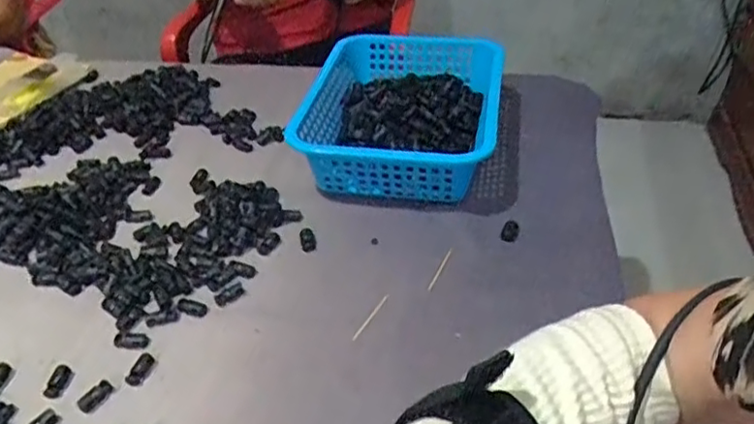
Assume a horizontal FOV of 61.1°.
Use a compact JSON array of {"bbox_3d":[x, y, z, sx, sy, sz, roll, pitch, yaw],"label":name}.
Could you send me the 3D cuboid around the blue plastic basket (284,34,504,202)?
[{"bbox_3d":[0.031,-0.119,0.766,0.219,0.086,0.285,6,39,9],"label":"blue plastic basket"}]

